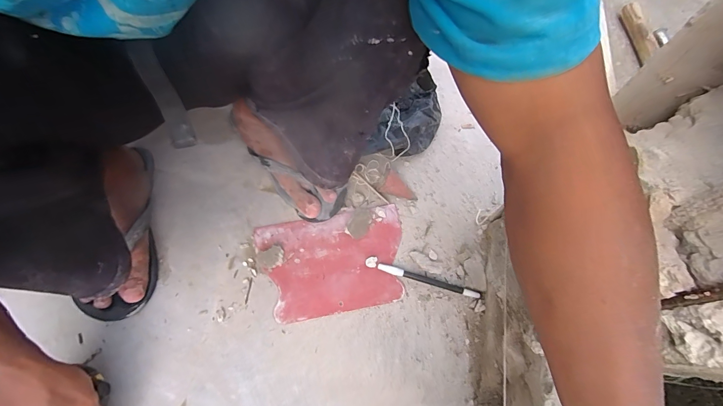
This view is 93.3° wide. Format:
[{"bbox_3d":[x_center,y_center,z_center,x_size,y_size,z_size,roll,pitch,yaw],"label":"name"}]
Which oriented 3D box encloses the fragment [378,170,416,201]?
[{"bbox_3d":[0.059,-0.024,0.536,0.060,0.013,0.034,27,72,-27],"label":"fragment"}]

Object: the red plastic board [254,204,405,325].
[{"bbox_3d":[-0.039,0.083,0.495,0.205,0.008,0.144,-9,67,-7],"label":"red plastic board"}]

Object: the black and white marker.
[{"bbox_3d":[0.095,0.111,0.487,0.145,0.012,0.011,15,66,4],"label":"black and white marker"}]

